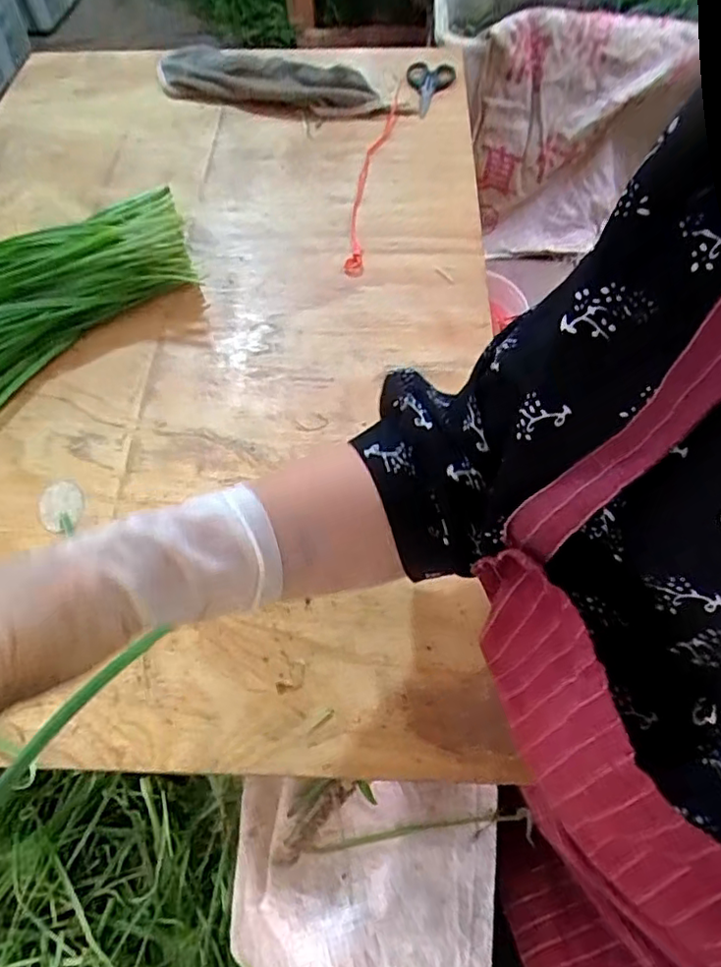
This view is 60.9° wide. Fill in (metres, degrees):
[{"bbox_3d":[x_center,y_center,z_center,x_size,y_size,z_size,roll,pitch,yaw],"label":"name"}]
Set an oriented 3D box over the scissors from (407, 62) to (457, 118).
[{"bbox_3d":[0.084,-0.515,0.800,0.064,0.010,0.105,15,61,11],"label":"scissors"}]

